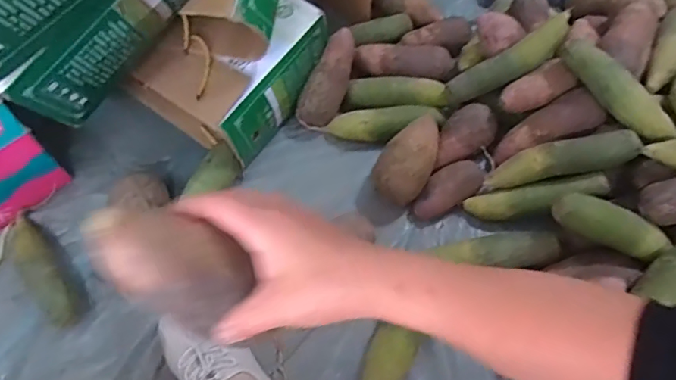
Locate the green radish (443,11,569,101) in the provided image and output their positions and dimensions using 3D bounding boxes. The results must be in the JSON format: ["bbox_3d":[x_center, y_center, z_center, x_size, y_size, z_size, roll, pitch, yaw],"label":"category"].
[{"bbox_3d":[0.278,-0.208,0.805,0.229,0.044,0.062,-30,66,12],"label":"green radish"}]

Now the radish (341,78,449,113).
[{"bbox_3d":[0.093,-0.162,0.861,0.162,0.048,0.045,2,64,0],"label":"radish"}]

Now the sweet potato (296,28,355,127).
[{"bbox_3d":[-0.016,-0.188,0.833,0.063,0.052,0.163,23,90,10],"label":"sweet potato"}]

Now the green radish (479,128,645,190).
[{"bbox_3d":[0.325,-0.044,0.746,0.216,0.043,0.046,-15,61,26],"label":"green radish"}]

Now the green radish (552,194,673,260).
[{"bbox_3d":[0.375,0.048,0.684,0.155,0.045,0.048,23,66,10],"label":"green radish"}]

